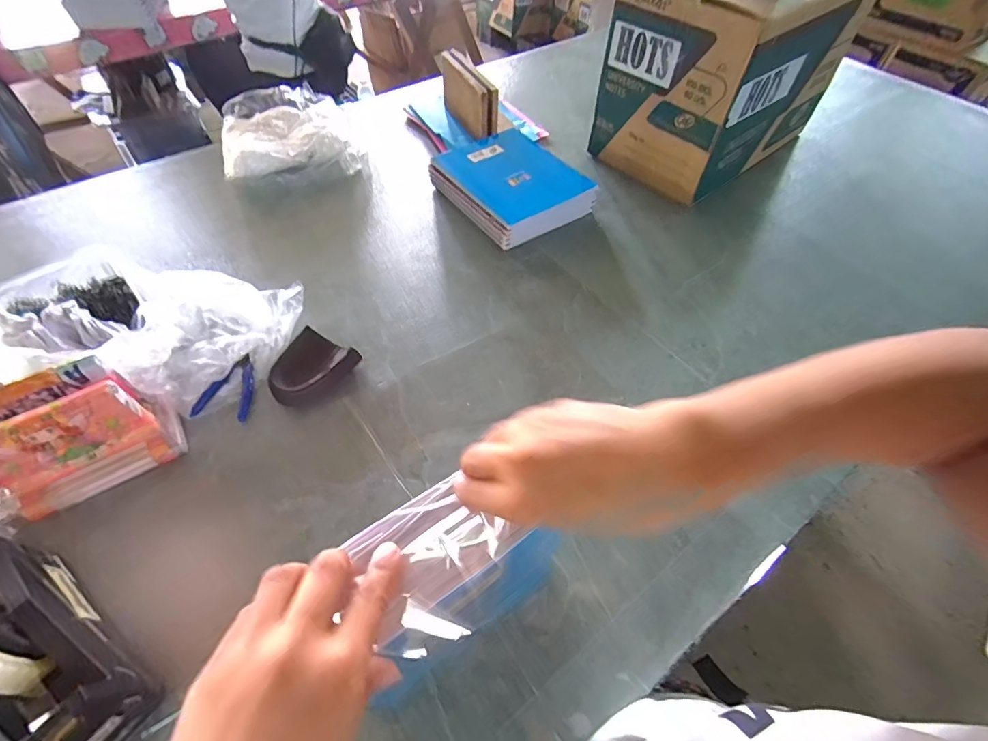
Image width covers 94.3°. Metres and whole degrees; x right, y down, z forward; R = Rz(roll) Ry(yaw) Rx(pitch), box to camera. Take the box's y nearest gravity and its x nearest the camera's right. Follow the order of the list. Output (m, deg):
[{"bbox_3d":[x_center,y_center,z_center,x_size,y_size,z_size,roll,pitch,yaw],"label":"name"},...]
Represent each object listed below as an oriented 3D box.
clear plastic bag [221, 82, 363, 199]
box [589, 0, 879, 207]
[{"bbox_3d":[-0.426,-0.488,0.963,0.263,0.075,0.286,-19,56,-14],"label":"clear plastic bag"},{"bbox_3d":[0.456,-0.575,0.887,0.433,0.316,0.276,-31,59,-22],"label":"box"}]

